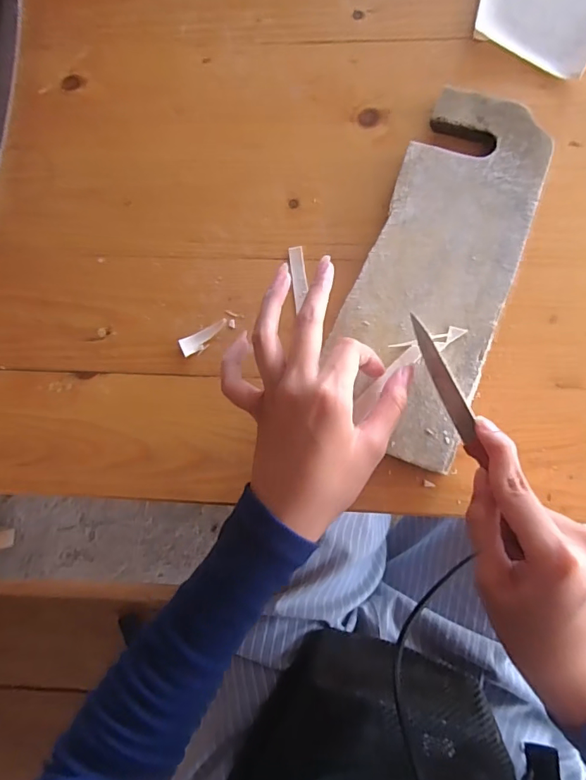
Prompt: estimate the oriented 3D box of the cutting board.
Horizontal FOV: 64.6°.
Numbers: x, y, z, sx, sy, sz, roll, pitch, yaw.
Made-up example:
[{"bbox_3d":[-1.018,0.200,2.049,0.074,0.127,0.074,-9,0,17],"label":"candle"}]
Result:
[{"bbox_3d":[0.103,-0.083,0.324,0.103,0.015,0.255,23,84,6],"label":"cutting board"}]

